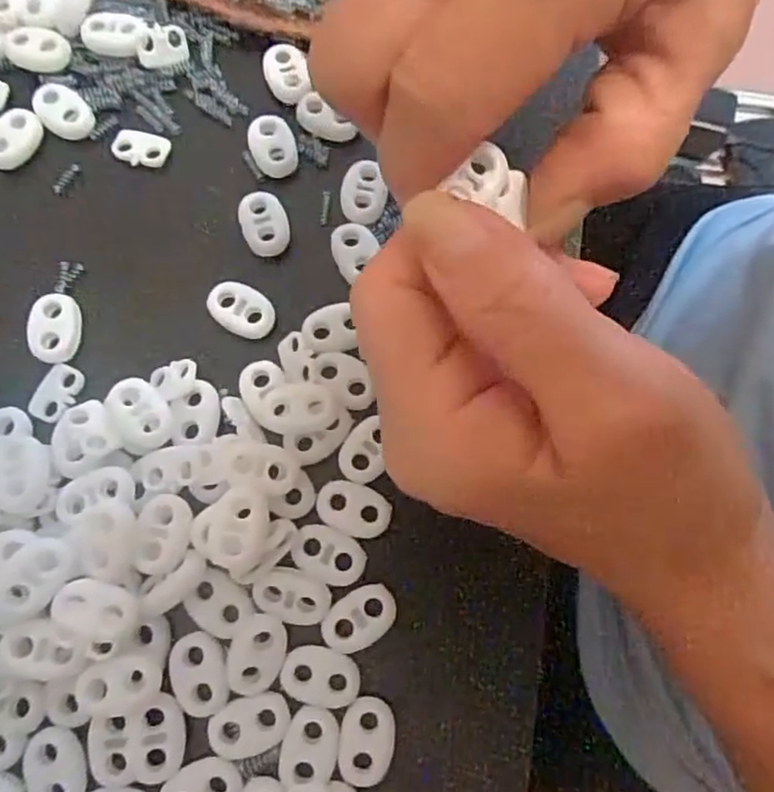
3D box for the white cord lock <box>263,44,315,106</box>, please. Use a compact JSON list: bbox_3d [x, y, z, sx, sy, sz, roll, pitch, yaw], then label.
[{"bbox_3d":[-0.036,-0.115,0.233,0.015,0.005,0.021,-11,77,-5],"label":"white cord lock"}]

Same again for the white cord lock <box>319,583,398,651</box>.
[{"bbox_3d":[-0.008,0.064,0.187,0.022,0.004,0.014,-34,80,-9],"label":"white cord lock"}]

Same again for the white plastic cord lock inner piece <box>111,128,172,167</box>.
[{"bbox_3d":[-0.086,-0.086,0.226,0.020,0.004,0.013,16,76,2],"label":"white plastic cord lock inner piece"}]

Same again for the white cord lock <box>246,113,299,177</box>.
[{"bbox_3d":[-0.039,-0.086,0.225,0.015,0.004,0.022,-20,78,-7],"label":"white cord lock"}]

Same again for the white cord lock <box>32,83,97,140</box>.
[{"bbox_3d":[-0.113,-0.099,0.227,0.023,0.004,0.015,41,78,8],"label":"white cord lock"}]

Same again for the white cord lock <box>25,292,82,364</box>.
[{"bbox_3d":[-0.106,-0.022,0.208,0.015,0.004,0.022,-1,76,-2],"label":"white cord lock"}]

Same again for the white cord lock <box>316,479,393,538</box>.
[{"bbox_3d":[-0.010,0.034,0.196,0.022,0.004,0.015,18,76,3],"label":"white cord lock"}]

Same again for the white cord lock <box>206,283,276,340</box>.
[{"bbox_3d":[-0.047,-0.029,0.208,0.022,0.004,0.015,28,77,5],"label":"white cord lock"}]

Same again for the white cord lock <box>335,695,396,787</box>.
[{"bbox_3d":[-0.006,0.096,0.181,0.015,0.004,0.022,8,76,0],"label":"white cord lock"}]

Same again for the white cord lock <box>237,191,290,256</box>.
[{"bbox_3d":[-0.041,-0.057,0.217,0.015,0.006,0.023,-20,78,-7],"label":"white cord lock"}]

